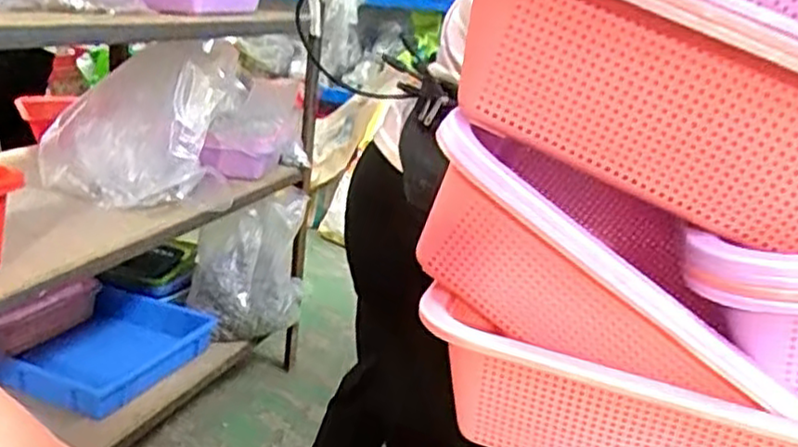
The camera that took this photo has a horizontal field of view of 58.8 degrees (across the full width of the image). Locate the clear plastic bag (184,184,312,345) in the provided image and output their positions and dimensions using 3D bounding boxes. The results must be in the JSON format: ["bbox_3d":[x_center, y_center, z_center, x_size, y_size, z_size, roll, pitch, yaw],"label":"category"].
[{"bbox_3d":[-0.354,0.102,1.678,0.266,0.321,0.123,0,19,-19],"label":"clear plastic bag"}]

